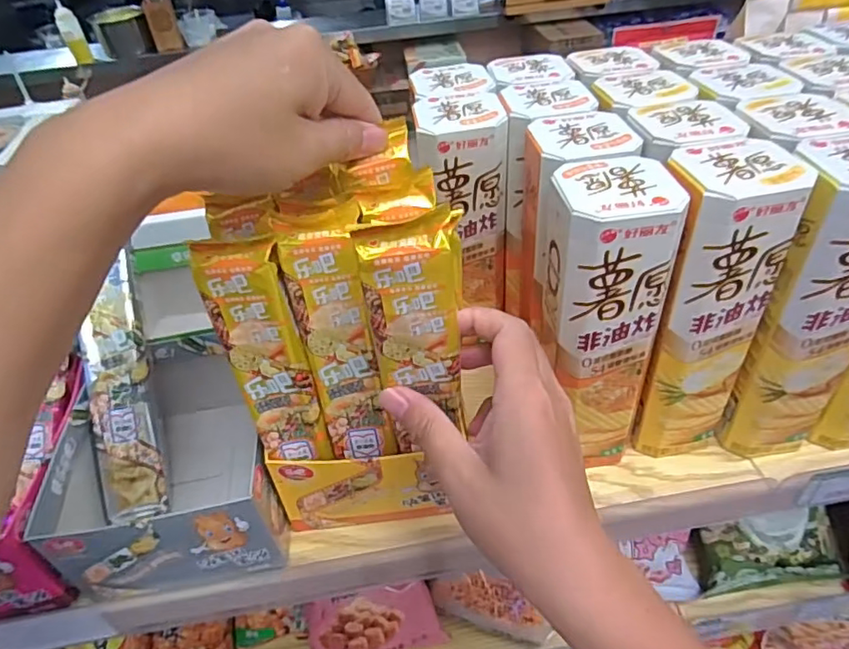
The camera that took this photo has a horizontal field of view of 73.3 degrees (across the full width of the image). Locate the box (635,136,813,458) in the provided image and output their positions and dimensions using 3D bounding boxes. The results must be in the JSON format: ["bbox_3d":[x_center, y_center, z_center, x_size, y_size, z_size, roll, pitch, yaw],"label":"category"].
[{"bbox_3d":[0.168,-0.005,0.362,0.068,0.203,0.061,-9,42,-4],"label":"box"}]

